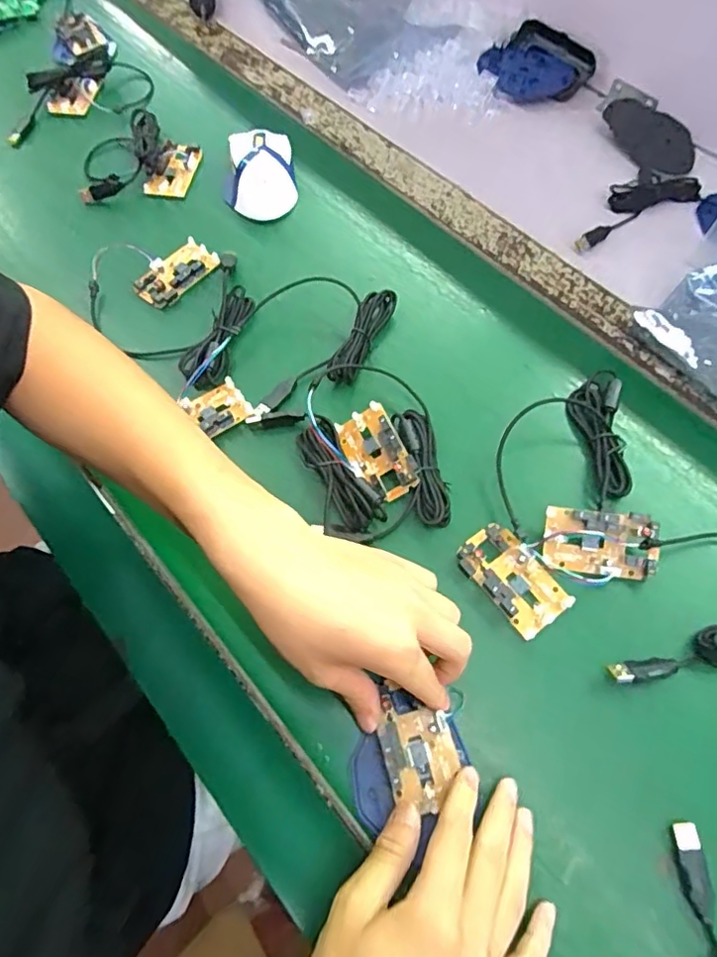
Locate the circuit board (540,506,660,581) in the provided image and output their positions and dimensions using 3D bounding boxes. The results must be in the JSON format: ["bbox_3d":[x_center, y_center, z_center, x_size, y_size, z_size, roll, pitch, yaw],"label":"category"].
[{"bbox_3d":[0.169,0.046,0.391,0.074,0.011,0.045,4,96,9],"label":"circuit board"}]

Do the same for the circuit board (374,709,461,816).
[{"bbox_3d":[0.039,0.173,0.346,0.044,0.009,0.055,-15,65,-7],"label":"circuit board"}]

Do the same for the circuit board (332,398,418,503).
[{"bbox_3d":[0.013,-0.020,0.433,0.043,0.012,0.076,-34,65,12],"label":"circuit board"}]

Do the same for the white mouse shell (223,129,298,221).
[{"bbox_3d":[-0.104,-0.317,0.572,0.072,0.037,0.100,-8,64,-3],"label":"white mouse shell"}]

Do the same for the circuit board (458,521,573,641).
[{"bbox_3d":[0.107,0.070,0.392,0.043,0.012,0.076,-36,69,-16],"label":"circuit board"}]

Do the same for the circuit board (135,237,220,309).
[{"bbox_3d":[-0.173,-0.195,0.530,0.043,0.010,0.079,34,69,16],"label":"circuit board"}]

